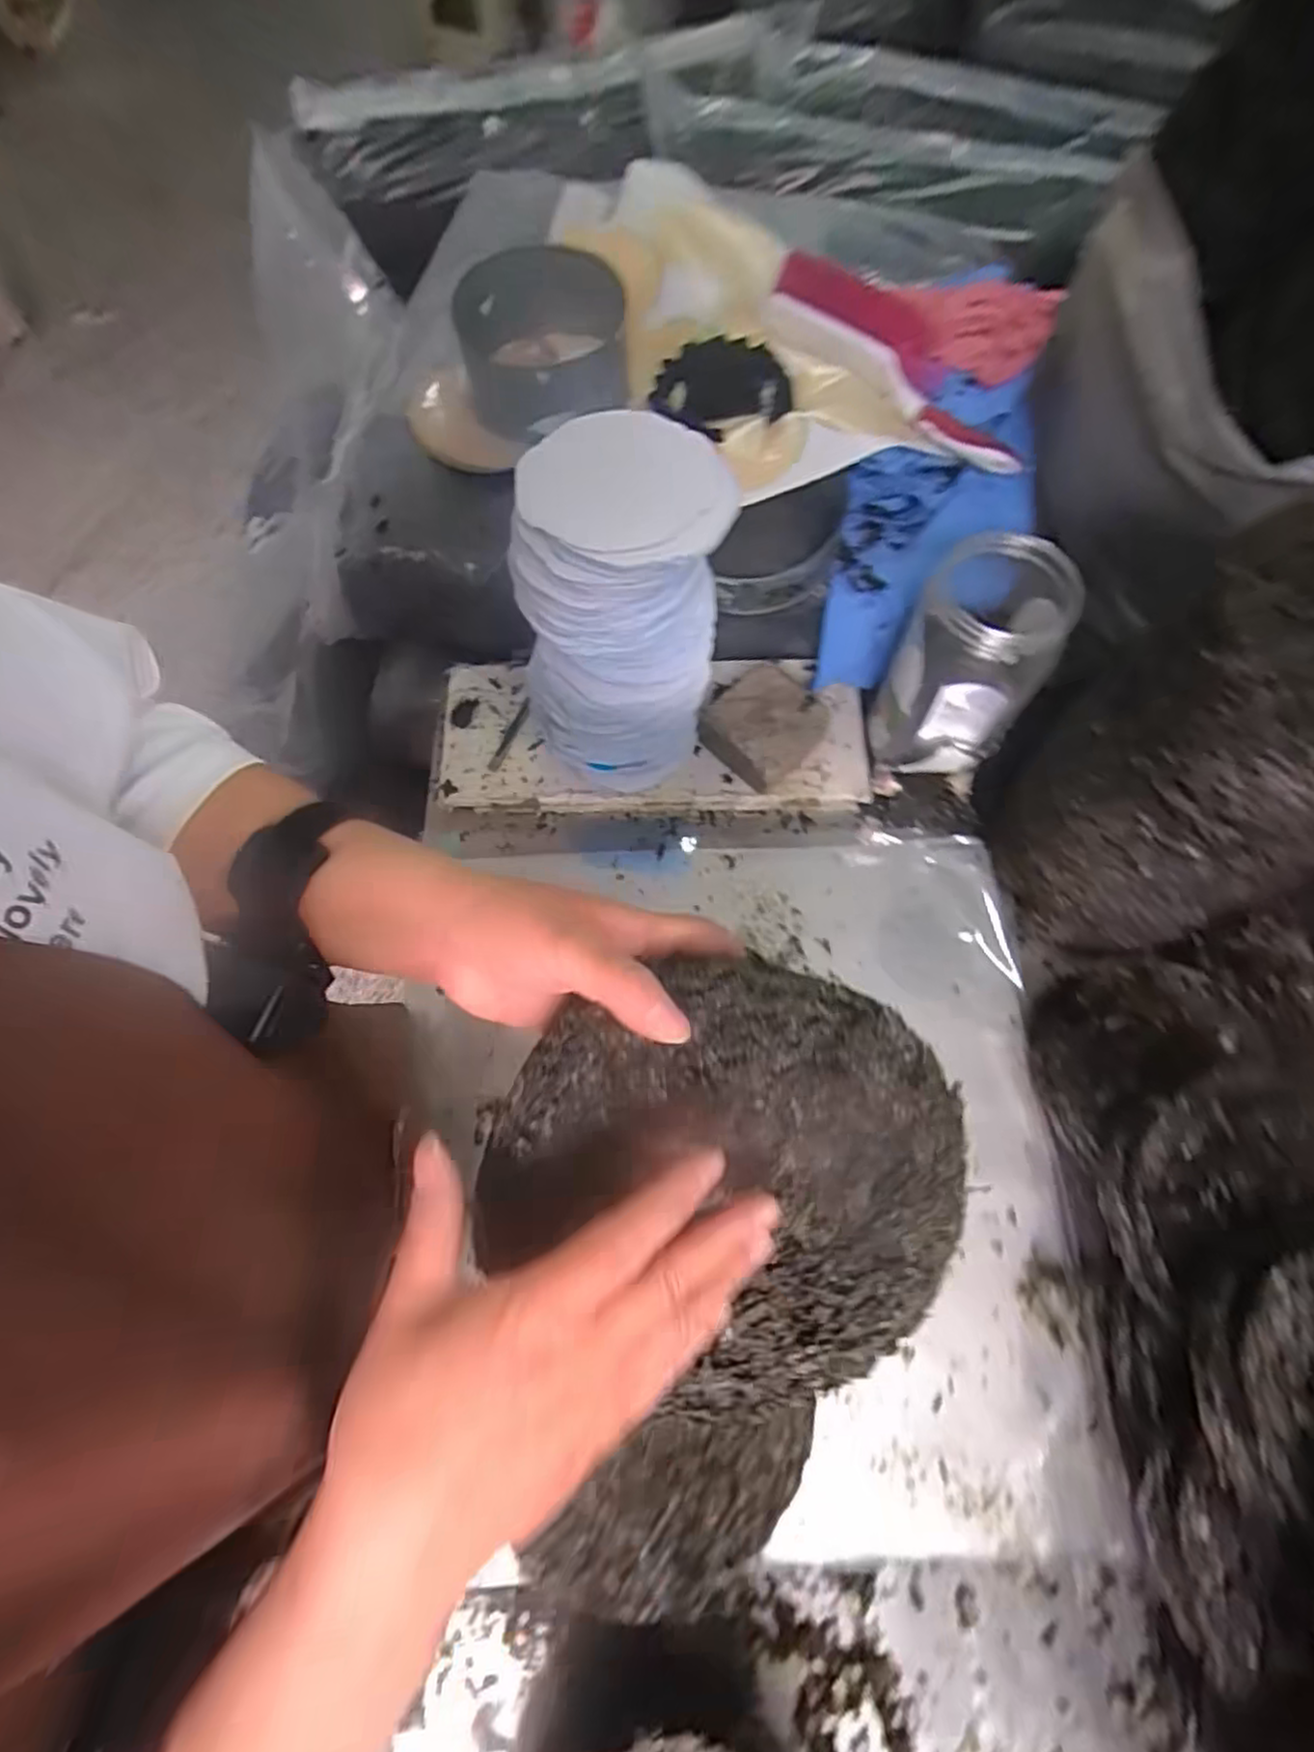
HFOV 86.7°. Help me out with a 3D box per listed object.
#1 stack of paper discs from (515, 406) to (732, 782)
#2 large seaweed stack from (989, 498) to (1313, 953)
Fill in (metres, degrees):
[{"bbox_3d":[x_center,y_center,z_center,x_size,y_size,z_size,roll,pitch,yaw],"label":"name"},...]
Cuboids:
[{"bbox_3d":[-0.034,-0.208,0.608,0.165,0.286,0.156,-3,69,-1],"label":"stack of paper discs"},{"bbox_3d":[0.418,-0.074,0.540,0.173,0.340,0.193,-30,72,-11],"label":"large seaweed stack"}]

